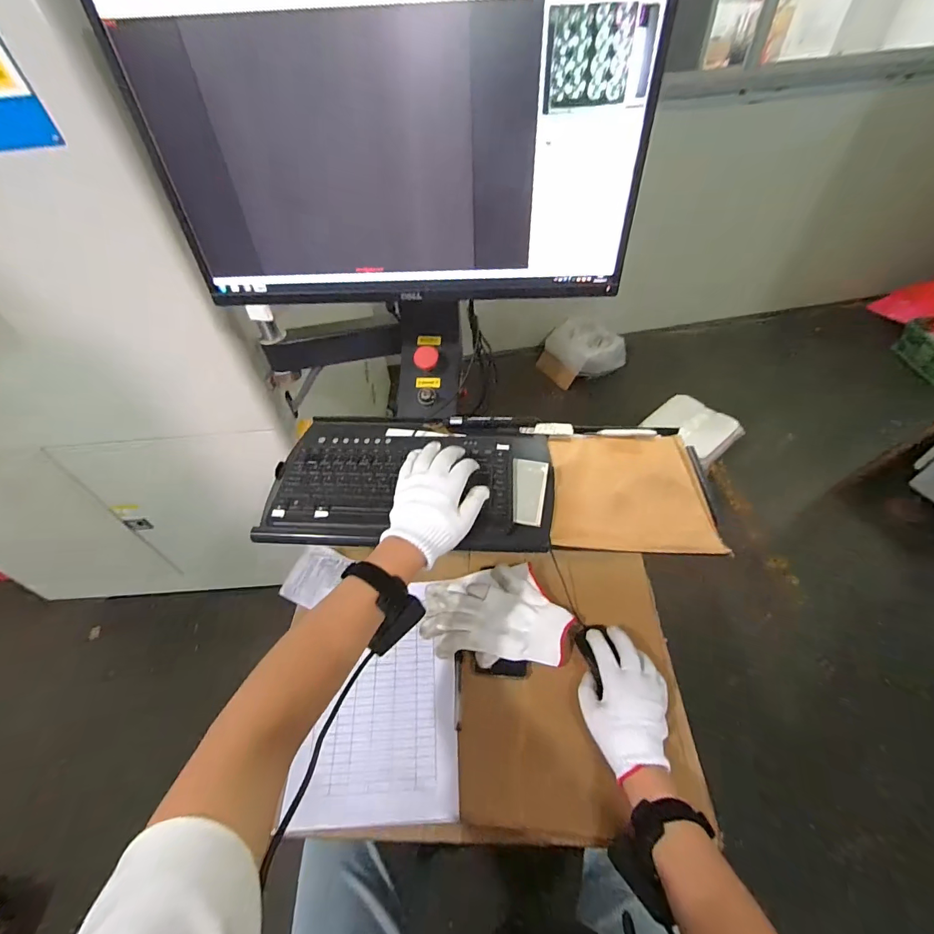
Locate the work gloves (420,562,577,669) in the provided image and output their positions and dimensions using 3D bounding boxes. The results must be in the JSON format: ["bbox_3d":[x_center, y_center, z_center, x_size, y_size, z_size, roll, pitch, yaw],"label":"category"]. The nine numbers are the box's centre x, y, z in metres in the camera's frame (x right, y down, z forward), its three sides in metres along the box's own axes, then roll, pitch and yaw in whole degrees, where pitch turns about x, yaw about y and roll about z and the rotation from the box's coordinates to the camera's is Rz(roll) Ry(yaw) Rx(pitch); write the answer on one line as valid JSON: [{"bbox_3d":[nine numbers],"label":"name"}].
[{"bbox_3d":[0.040,0.220,0.625,0.211,0.036,0.138,-2,48,3],"label":"work gloves"}]

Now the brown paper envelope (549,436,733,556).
[{"bbox_3d":[0.218,0.027,0.572,0.199,0.011,0.205,2,48,6],"label":"brown paper envelope"}]

